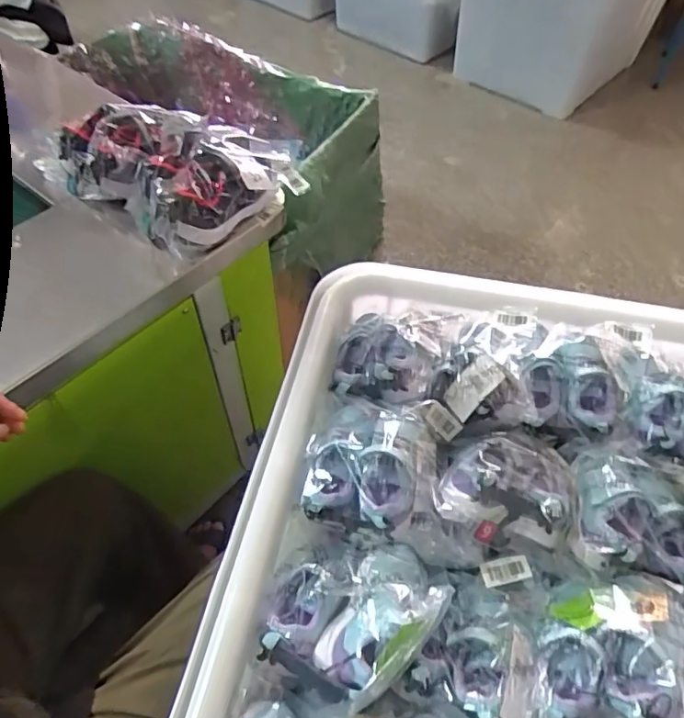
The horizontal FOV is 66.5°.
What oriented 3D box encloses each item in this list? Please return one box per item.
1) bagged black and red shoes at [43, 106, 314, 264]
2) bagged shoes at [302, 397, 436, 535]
[{"bbox_3d":[-0.242,-0.276,0.741,0.333,0.090,0.212,33,59,21],"label":"bagged black and red shoes"},{"bbox_3d":[0.033,0.117,0.606,0.145,0.067,0.155,1,53,-1],"label":"bagged shoes"}]

